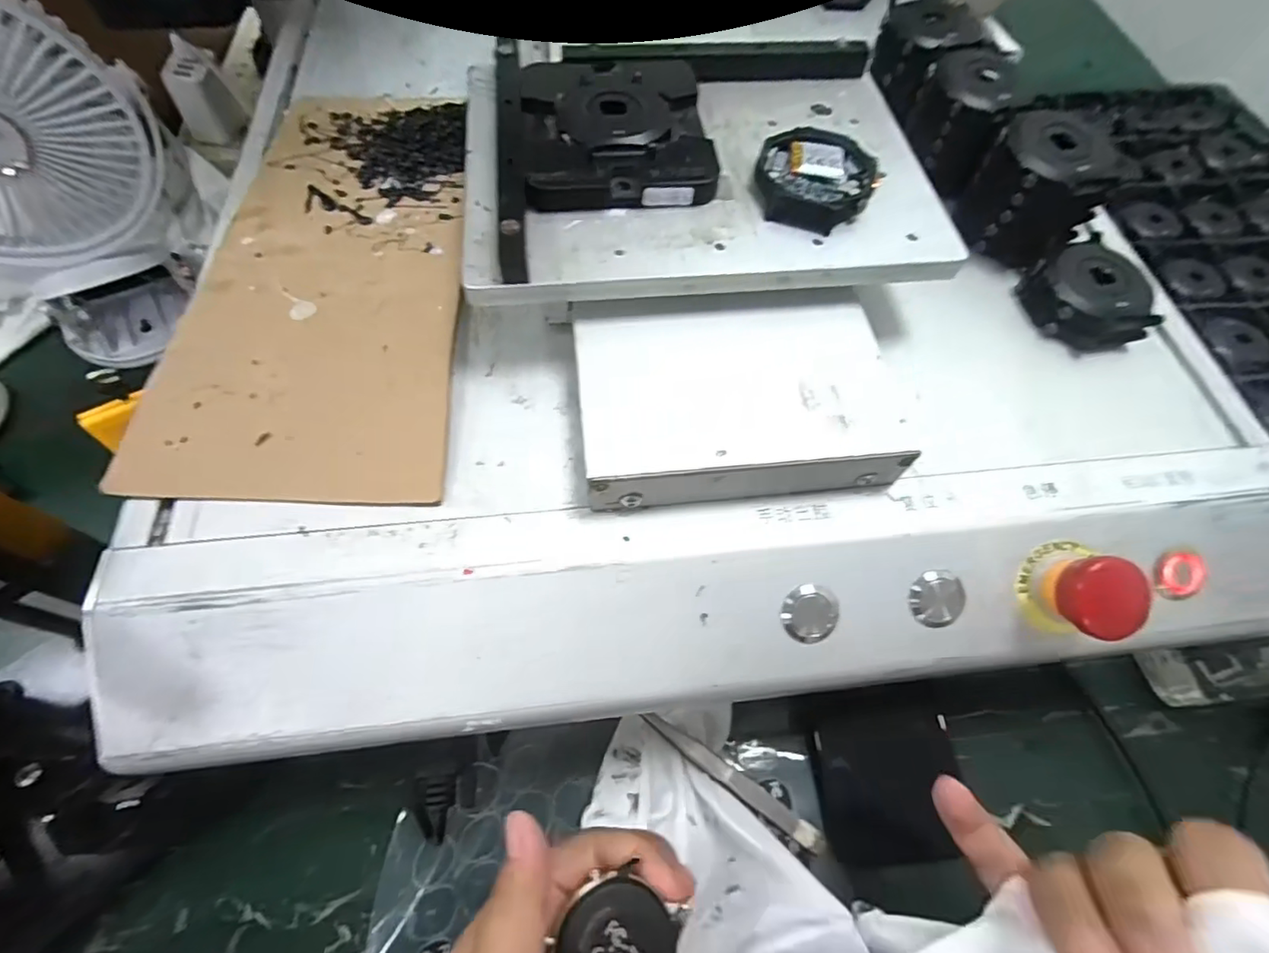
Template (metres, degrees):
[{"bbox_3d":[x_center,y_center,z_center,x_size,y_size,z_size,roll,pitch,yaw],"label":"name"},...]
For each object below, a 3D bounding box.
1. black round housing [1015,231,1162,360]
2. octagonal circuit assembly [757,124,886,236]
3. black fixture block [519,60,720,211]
[{"bbox_3d":[0.209,-0.082,0.257,0.045,0.019,0.051,-23,66,-14],"label":"black round housing"},{"bbox_3d":[0.076,-0.125,0.236,0.049,0.009,0.052,19,64,6],"label":"octagonal circuit assembly"},{"bbox_3d":[-0.008,-0.153,0.244,0.078,0.013,0.090,-4,64,-5],"label":"black fixture block"}]

